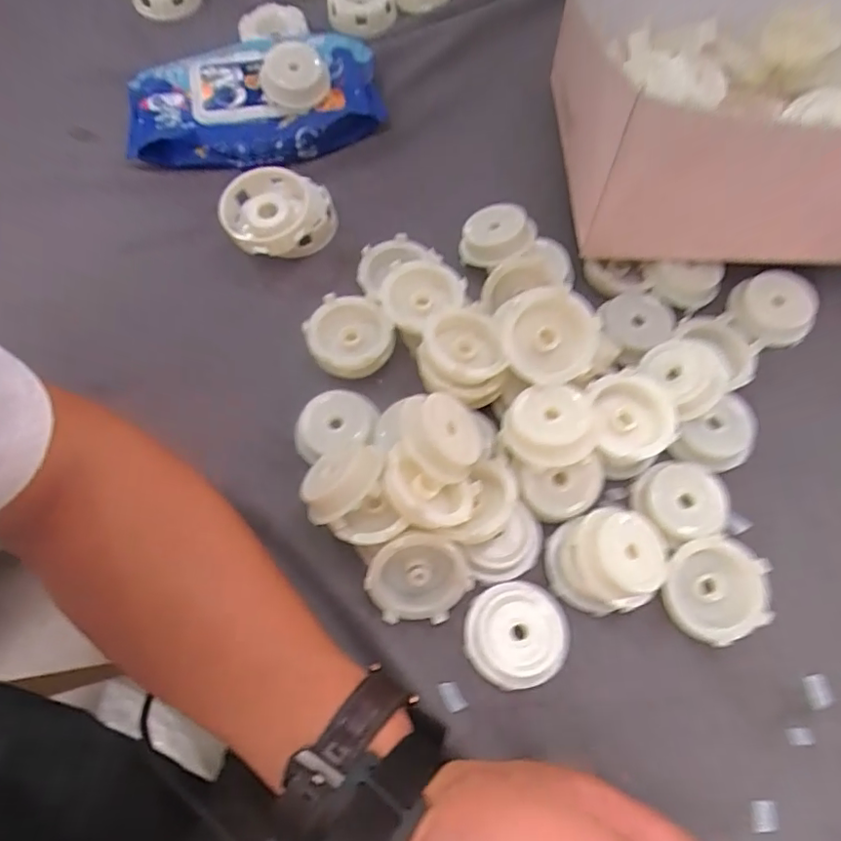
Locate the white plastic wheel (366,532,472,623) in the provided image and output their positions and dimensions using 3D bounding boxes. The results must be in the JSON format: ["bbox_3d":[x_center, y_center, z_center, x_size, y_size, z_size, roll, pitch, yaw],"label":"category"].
[{"bbox_3d":[-0.001,0.084,0.313,0.055,0.021,0.056,-2,110,-8],"label":"white plastic wheel"}]

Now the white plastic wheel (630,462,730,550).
[{"bbox_3d":[0.157,0.046,0.333,0.050,0.016,0.049,0,68,0],"label":"white plastic wheel"}]

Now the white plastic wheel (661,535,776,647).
[{"bbox_3d":[0.163,0.095,0.314,0.057,0.020,0.052,0,68,0],"label":"white plastic wheel"}]

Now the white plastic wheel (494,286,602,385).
[{"bbox_3d":[0.076,-0.051,0.329,0.054,0.013,0.058,2,94,22],"label":"white plastic wheel"}]

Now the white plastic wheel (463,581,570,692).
[{"bbox_3d":[0.054,0.117,0.308,0.057,0.018,0.053,0,68,0],"label":"white plastic wheel"}]

